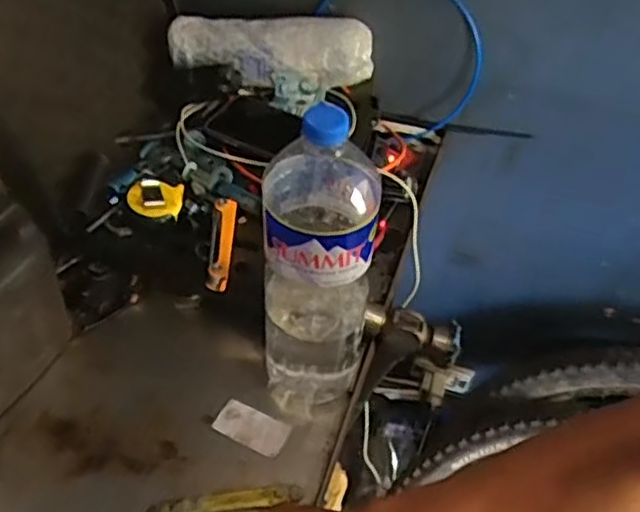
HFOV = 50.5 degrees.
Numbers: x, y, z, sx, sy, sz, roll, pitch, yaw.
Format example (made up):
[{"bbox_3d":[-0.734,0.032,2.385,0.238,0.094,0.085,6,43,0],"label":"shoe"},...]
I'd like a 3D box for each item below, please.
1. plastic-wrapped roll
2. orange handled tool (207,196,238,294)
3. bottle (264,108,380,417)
[{"bbox_3d":[-0.059,-0.257,0.847,0.251,0.074,0.063,4,48,-1],"label":"plastic-wrapped roll"},{"bbox_3d":[-0.100,-0.014,0.692,0.023,0.024,0.106,3,48,-2],"label":"orange handled tool"},{"bbox_3d":[-0.001,0.014,0.566,0.091,0.307,0.091,5,48,0],"label":"bottle"}]

